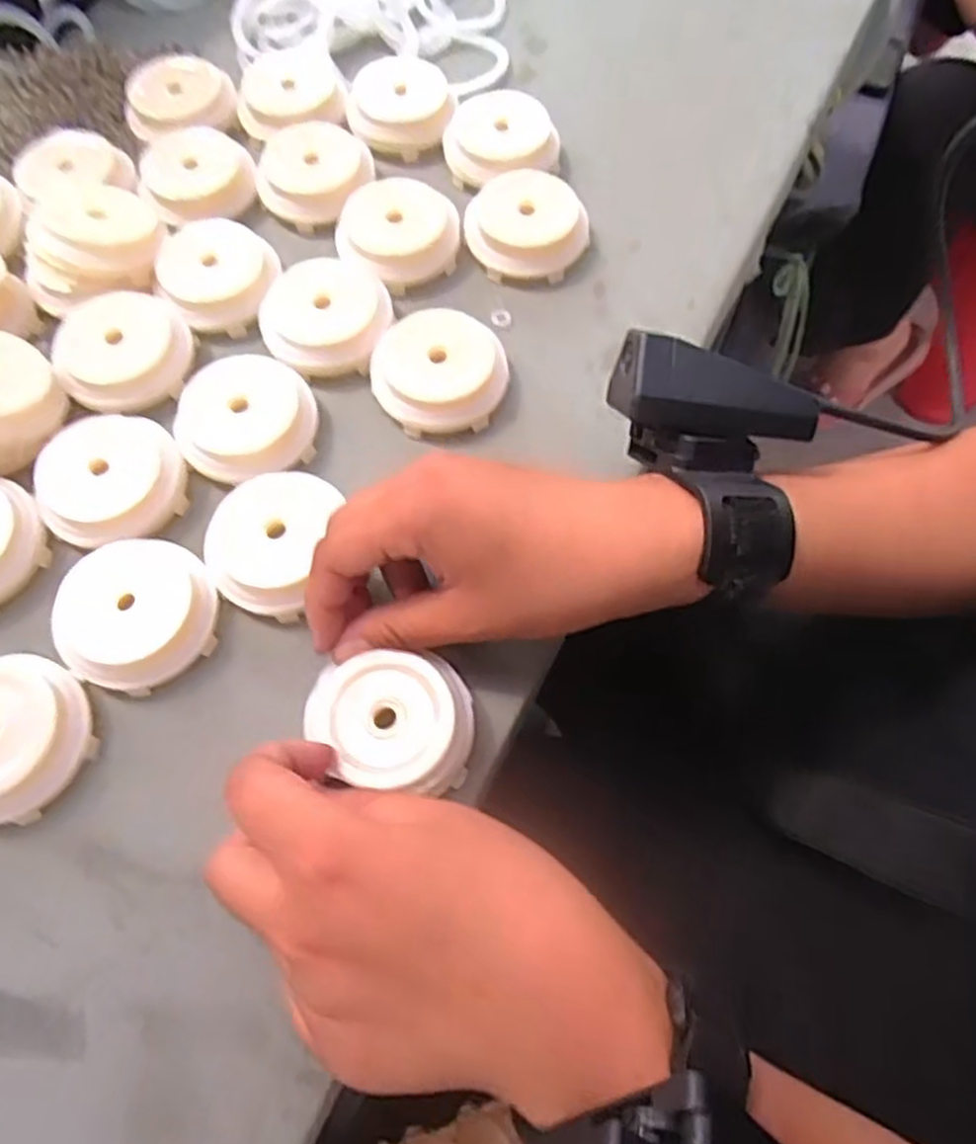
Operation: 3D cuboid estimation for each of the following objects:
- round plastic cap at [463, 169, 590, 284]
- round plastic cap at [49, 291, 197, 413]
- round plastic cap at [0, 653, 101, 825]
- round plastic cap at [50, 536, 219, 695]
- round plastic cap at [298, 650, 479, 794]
[{"bbox_3d":[0.020,-0.163,0.371,0.053,0.023,0.051,0,65,0],"label":"round plastic cap"},{"bbox_3d":[-0.162,-0.098,0.344,0.056,0.013,0.055,-12,66,-6],"label":"round plastic cap"},{"bbox_3d":[-0.169,0.057,0.272,0.051,0.020,0.053,0,65,0],"label":"round plastic cap"},{"bbox_3d":[-0.132,0.016,0.293,0.052,0.020,0.056,0,65,0],"label":"round plastic cap"},{"bbox_3d":[-0.034,0.052,0.274,0.057,0.020,0.045,6,68,3],"label":"round plastic cap"}]

